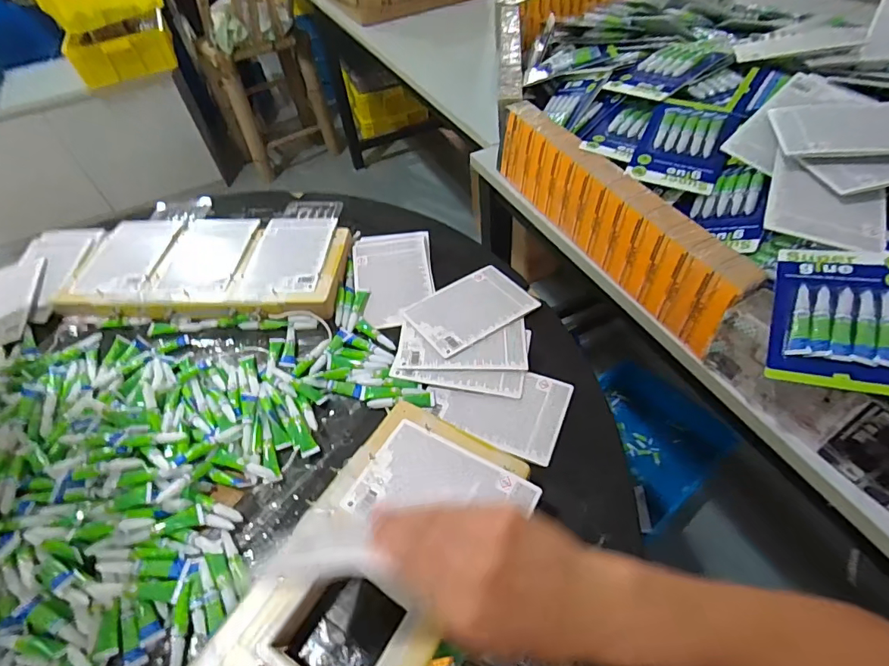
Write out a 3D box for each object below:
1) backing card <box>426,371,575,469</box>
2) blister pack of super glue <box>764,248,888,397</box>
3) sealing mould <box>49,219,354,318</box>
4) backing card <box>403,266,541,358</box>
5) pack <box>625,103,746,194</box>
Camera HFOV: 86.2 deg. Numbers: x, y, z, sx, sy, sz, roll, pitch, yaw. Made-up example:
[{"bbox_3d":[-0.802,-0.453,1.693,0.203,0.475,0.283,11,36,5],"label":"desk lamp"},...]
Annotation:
[{"bbox_3d":[0.067,0.086,0.583,0.156,0.007,0.115,17,52,19],"label":"backing card"},{"bbox_3d":[0.391,-0.020,0.466,0.114,0.024,0.171,7,57,33],"label":"blister pack of super glue"},{"bbox_3d":[-0.372,-0.119,0.755,0.431,0.033,0.219,2,51,4],"label":"sealing mould"},{"bbox_3d":[0.039,-0.037,0.683,0.167,0.006,0.116,-28,51,-21],"label":"backing card"},{"bbox_3d":[0.344,-0.270,0.682,0.119,0.015,0.156,19,73,25],"label":"pack"}]

